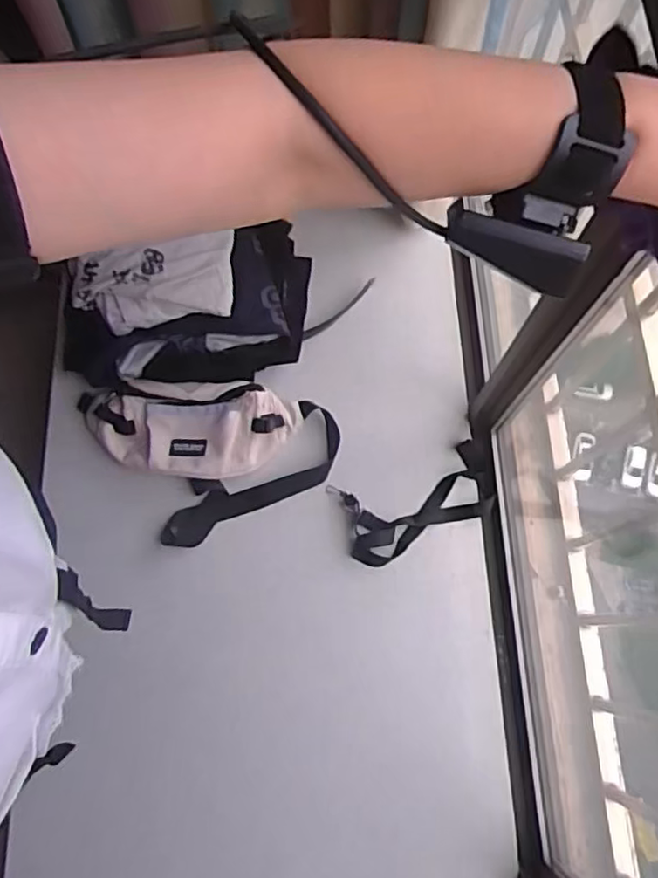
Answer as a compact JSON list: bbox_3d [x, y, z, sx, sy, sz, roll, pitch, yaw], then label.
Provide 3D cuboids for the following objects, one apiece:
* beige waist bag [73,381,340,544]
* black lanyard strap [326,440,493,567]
[{"bbox_3d":[-0.181,-0.012,0.990,0.327,0.067,0.287,-30,75,-9],"label":"beige waist bag"},{"bbox_3d":[0.138,0.103,0.983,0.239,0.042,0.136,-17,73,-5],"label":"black lanyard strap"}]

